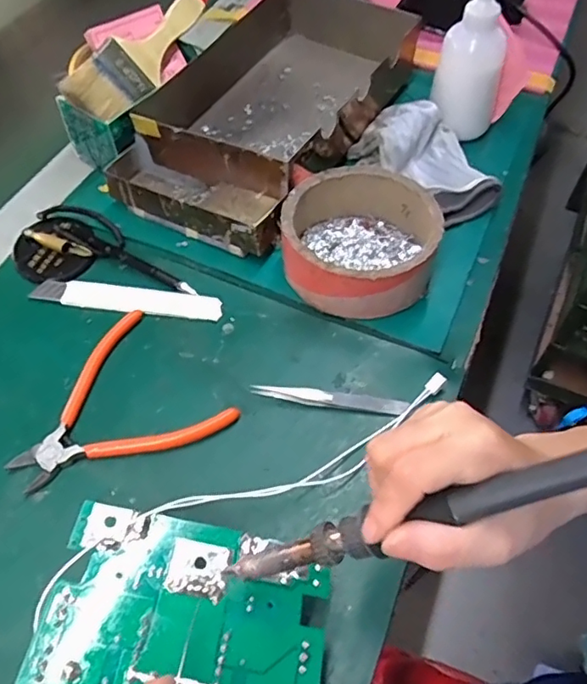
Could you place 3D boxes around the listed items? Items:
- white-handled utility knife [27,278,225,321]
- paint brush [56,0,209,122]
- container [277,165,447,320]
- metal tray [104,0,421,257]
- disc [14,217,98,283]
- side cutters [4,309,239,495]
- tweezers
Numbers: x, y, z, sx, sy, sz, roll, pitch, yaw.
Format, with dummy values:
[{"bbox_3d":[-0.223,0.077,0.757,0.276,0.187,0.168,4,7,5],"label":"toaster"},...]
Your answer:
[{"bbox_3d":[-0.135,-0.035,0.452,0.152,0.010,0.023,5,56,5],"label":"white-handled utility knife"},{"bbox_3d":[-0.136,-0.272,0.525,0.009,0.052,0.186,2,45,51],"label":"paint brush"},{"bbox_3d":[0.054,-0.080,0.449,0.116,0.055,0.119,-1,55,1],"label":"container"},{"bbox_3d":[-0.022,-0.239,0.548,0.173,0.062,0.335,24,60,17],"label":"metal tray"},{"bbox_3d":[-0.204,-0.080,0.475,0.065,0.014,0.061,-1,55,1],"label":"disc"},{"bbox_3d":[-0.129,0.054,0.392,0.134,0.012,0.125,-39,63,-23],"label":"side cutters"},{"bbox_3d":[0.026,0.041,0.396,0.110,0.010,0.010,5,56,5],"label":"tweezers"}]

